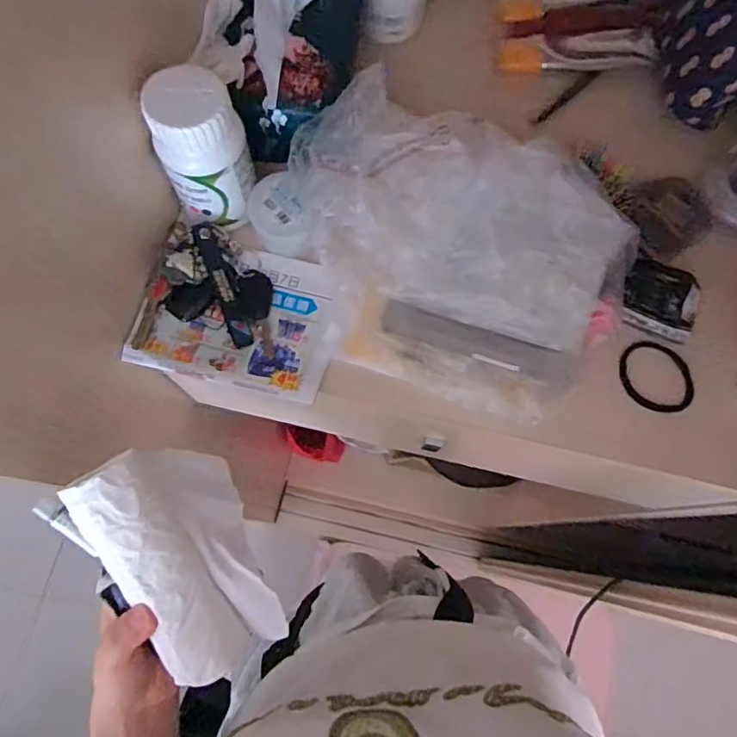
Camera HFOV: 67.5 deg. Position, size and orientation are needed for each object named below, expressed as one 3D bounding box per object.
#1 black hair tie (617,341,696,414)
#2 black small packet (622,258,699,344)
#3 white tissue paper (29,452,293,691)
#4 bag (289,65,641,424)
[{"bbox_3d":[0.209,0.006,0.402,0.046,0.008,0.057,-34,77,-8],"label":"black hair tie"},{"bbox_3d":[0.217,-0.053,0.410,0.055,0.011,0.052,22,76,7],"label":"black small packet"},{"bbox_3d":[-0.102,0.105,0.301,0.074,0.063,0.121,-33,76,-8],"label":"white tissue paper"},{"bbox_3d":[0.067,-0.077,0.358,0.224,0.115,0.175,15,75,5],"label":"bag"}]

